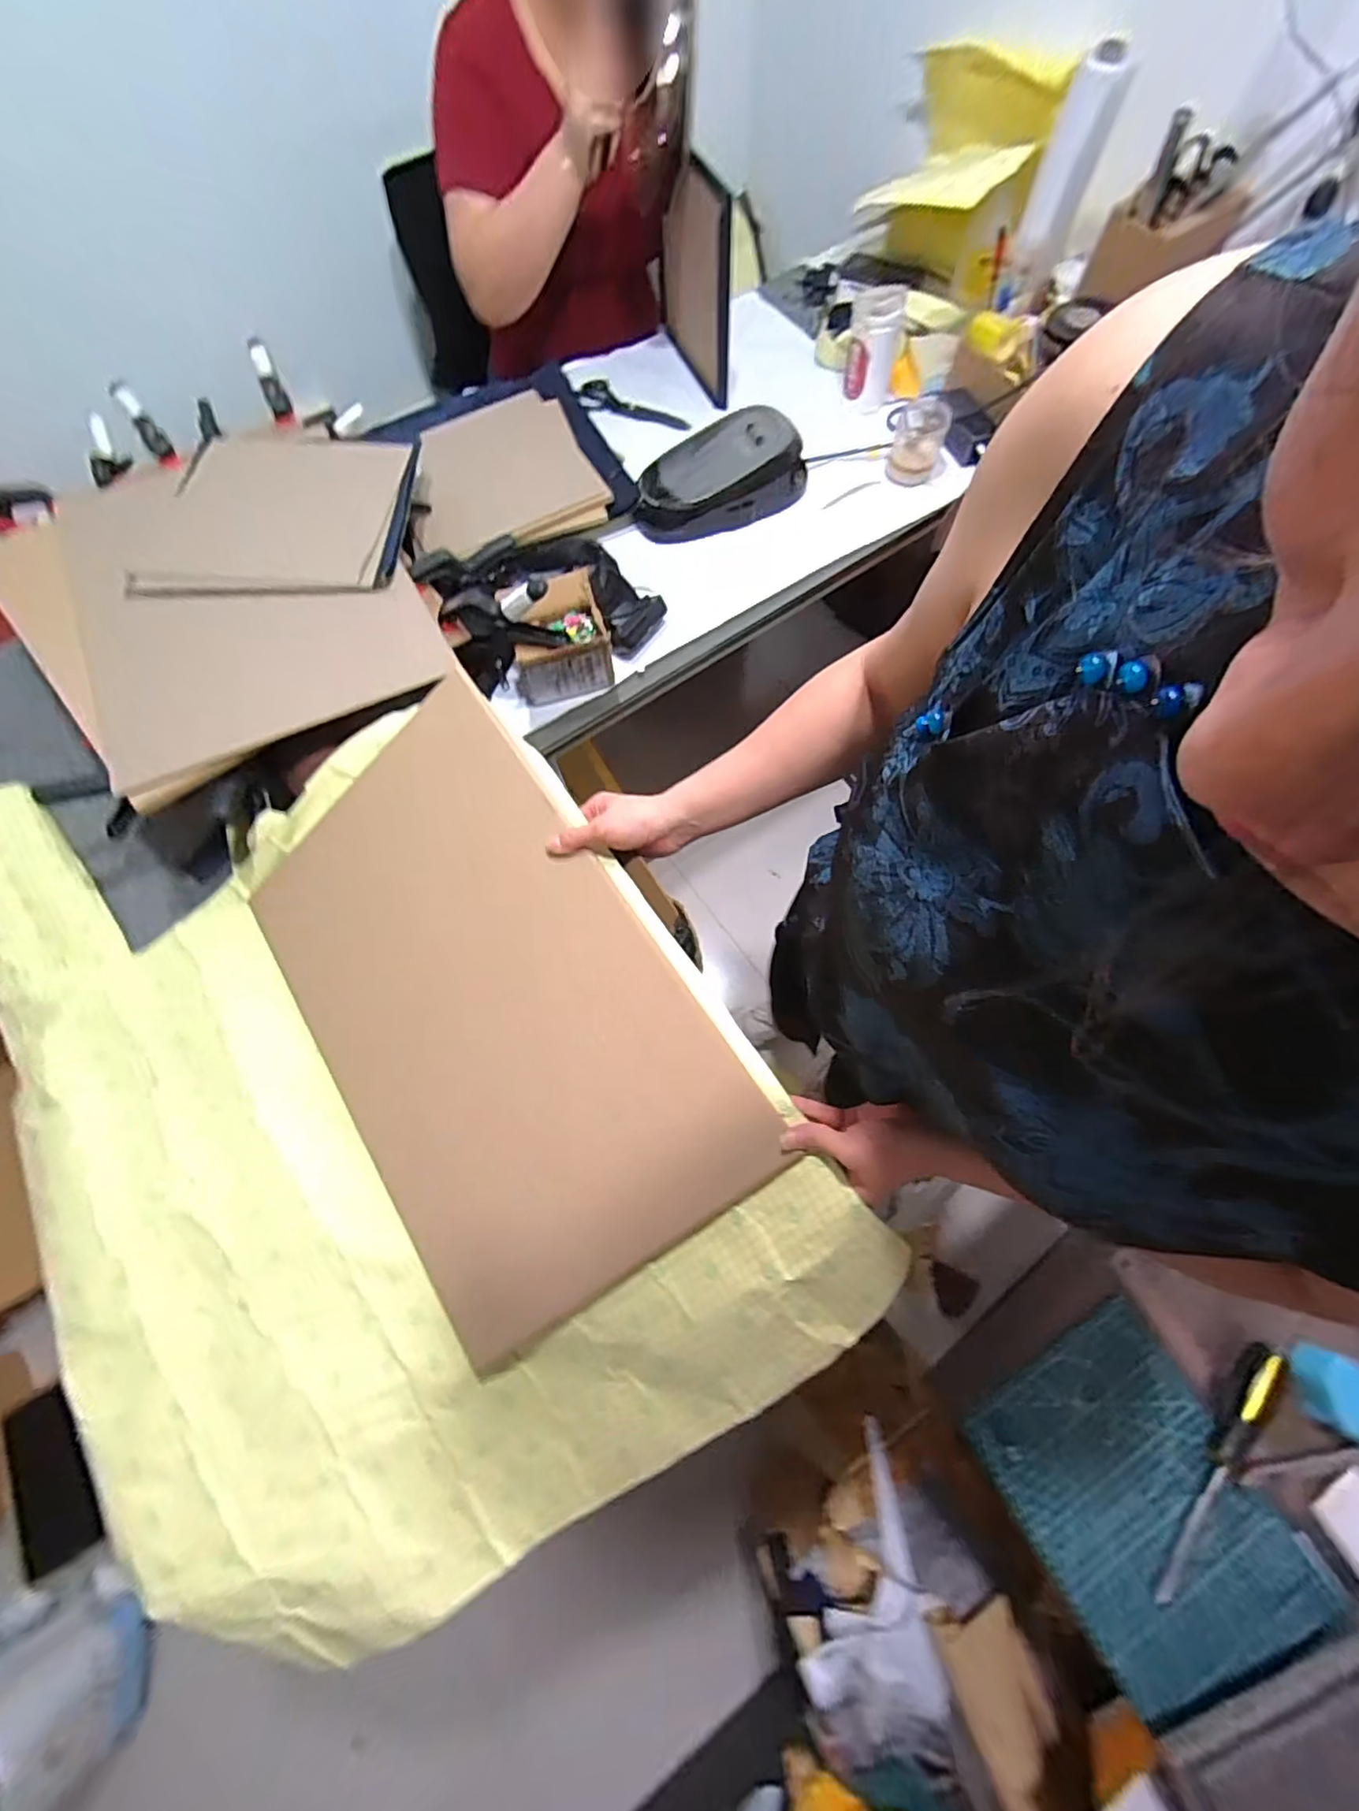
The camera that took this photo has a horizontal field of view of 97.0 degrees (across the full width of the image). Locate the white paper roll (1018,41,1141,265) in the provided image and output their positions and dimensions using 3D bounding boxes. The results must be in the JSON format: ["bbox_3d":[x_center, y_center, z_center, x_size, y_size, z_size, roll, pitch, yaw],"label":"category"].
[{"bbox_3d":[0.602,-1.148,0.927,0.076,0.204,0.077,20,72,9],"label":"white paper roll"}]

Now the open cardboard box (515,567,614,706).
[{"bbox_3d":[-0.179,-0.377,0.880,0.147,0.117,0.103,-19,70,-5],"label":"open cardboard box"}]

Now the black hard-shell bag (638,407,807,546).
[{"bbox_3d":[0.064,-0.732,1.015,0.304,0.085,0.160,-24,71,-7],"label":"black hard-shell bag"}]

